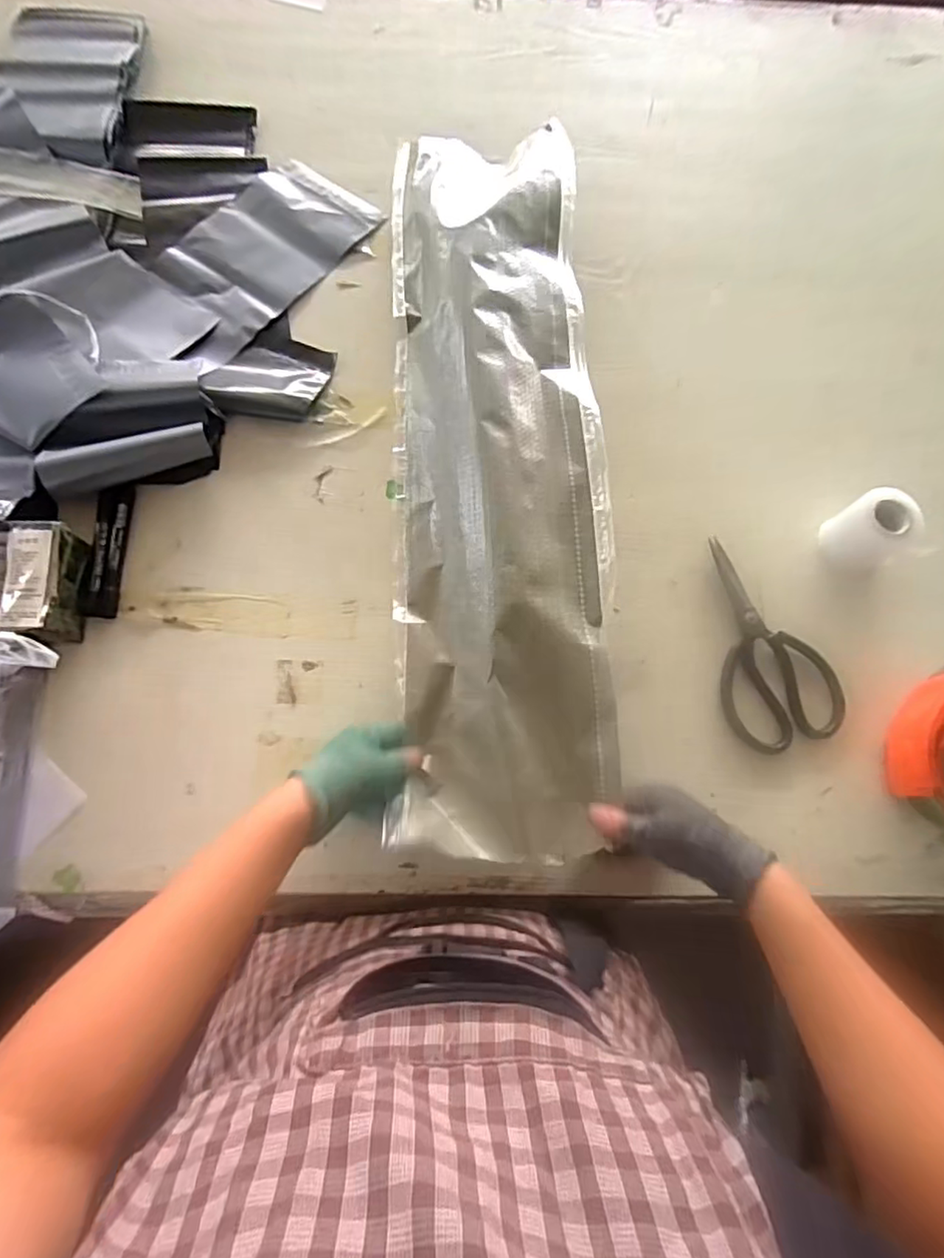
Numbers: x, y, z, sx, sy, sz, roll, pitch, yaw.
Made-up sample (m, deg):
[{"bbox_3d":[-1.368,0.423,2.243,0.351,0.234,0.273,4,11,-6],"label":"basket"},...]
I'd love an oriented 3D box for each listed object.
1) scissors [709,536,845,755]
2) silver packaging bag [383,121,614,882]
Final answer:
[{"bbox_3d":[0.279,0.012,0.583,0.104,0.017,0.209,-17,74,-8],"label":"scissors"},{"bbox_3d":[0.023,-0.203,0.604,0.198,0.066,0.809,-1,74,-3],"label":"silver packaging bag"}]

